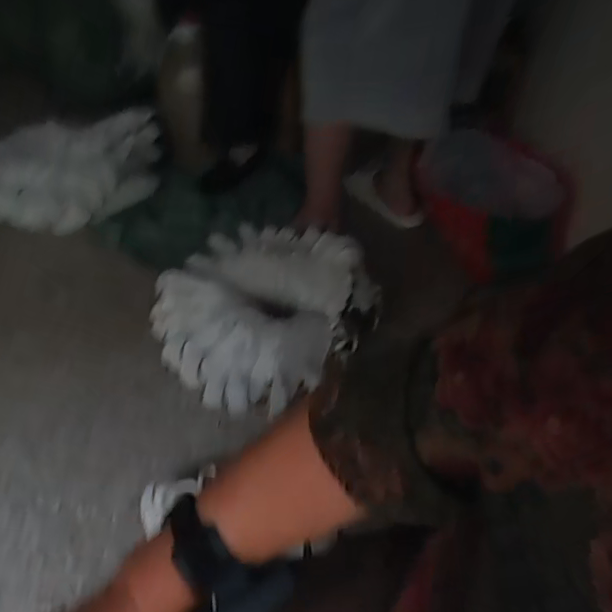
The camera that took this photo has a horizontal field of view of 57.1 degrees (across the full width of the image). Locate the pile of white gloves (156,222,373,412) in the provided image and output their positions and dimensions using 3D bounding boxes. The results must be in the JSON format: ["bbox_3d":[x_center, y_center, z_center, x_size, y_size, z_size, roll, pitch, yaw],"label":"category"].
[{"bbox_3d":[-0.087,0.001,1.102,0.356,0.152,0.375,1,46,-1],"label":"pile of white gloves"}]

